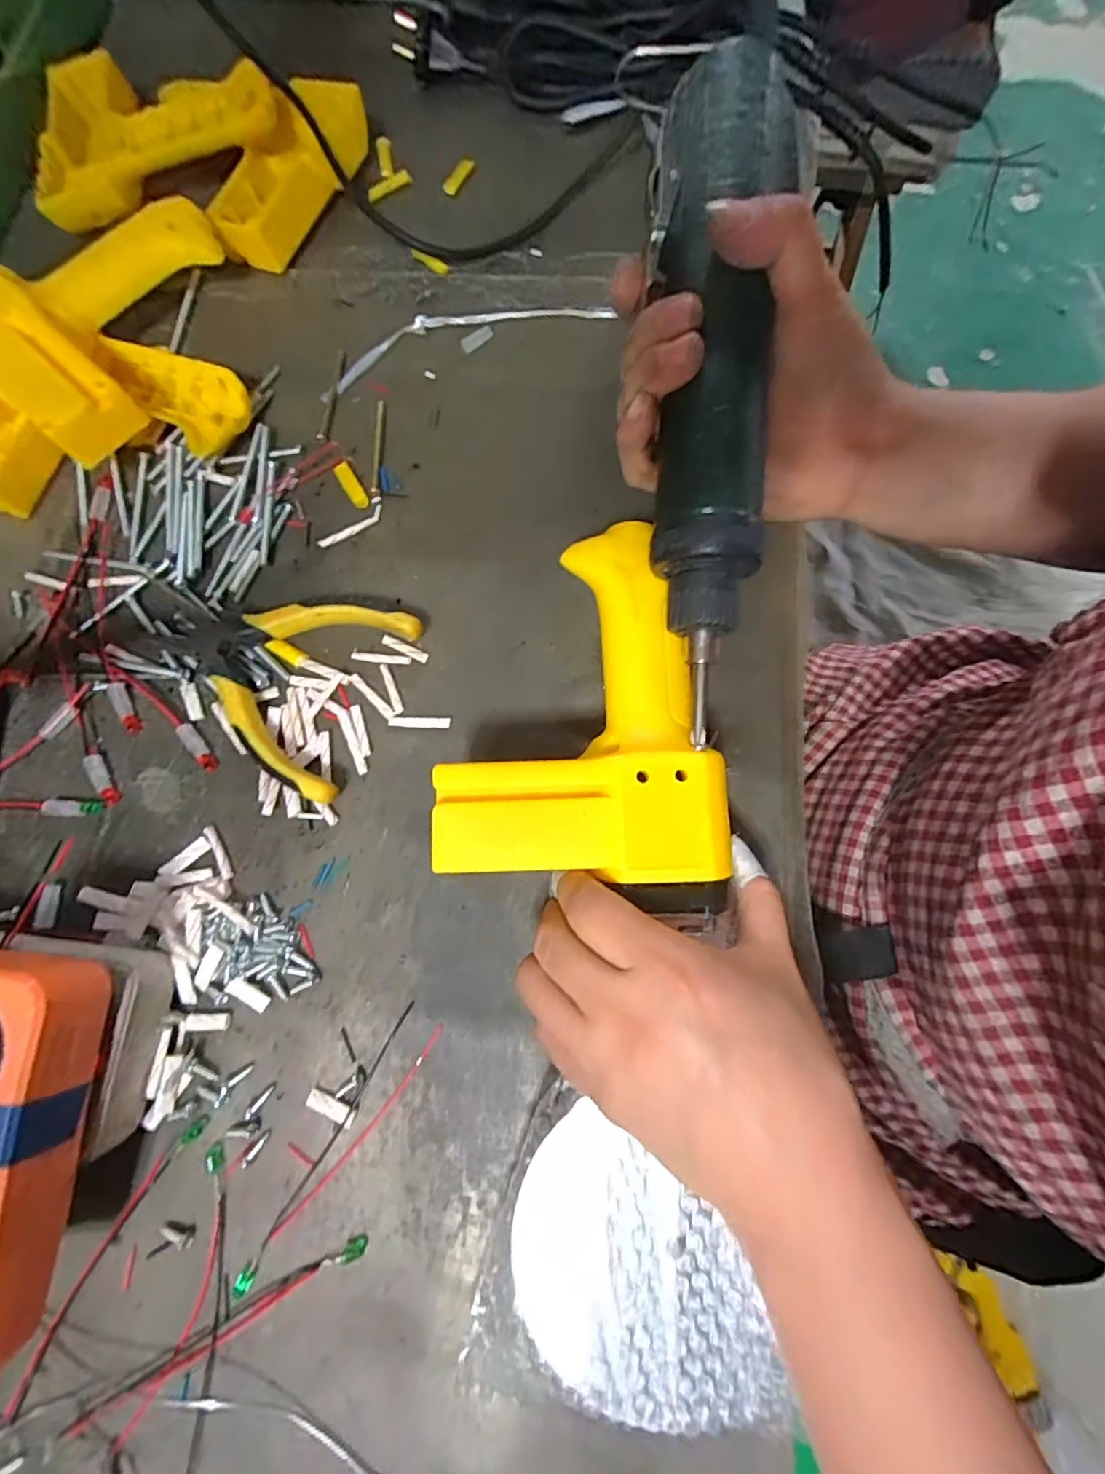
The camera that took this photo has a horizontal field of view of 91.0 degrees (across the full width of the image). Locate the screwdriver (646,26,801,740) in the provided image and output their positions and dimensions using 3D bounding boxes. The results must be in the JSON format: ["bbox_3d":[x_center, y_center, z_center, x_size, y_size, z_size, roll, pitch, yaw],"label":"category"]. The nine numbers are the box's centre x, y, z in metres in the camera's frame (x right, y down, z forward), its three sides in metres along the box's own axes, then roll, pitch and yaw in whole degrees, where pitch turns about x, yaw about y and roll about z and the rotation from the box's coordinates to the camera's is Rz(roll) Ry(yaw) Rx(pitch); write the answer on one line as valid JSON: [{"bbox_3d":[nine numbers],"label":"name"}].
[{"bbox_3d":[0.061,-0.124,0.206,0.046,0.033,0.237,1,93,2],"label":"screwdriver"}]

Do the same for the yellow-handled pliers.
[{"bbox_3d":[-0.144,-0.040,0.269,0.133,0.017,0.094,25,79,7],"label":"yellow-handled pliers"}]

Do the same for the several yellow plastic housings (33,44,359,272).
[{"bbox_3d":[-0.230,-0.361,0.338,0.214,0.036,0.122,12,77,4],"label":"several yellow plastic housings"}]

